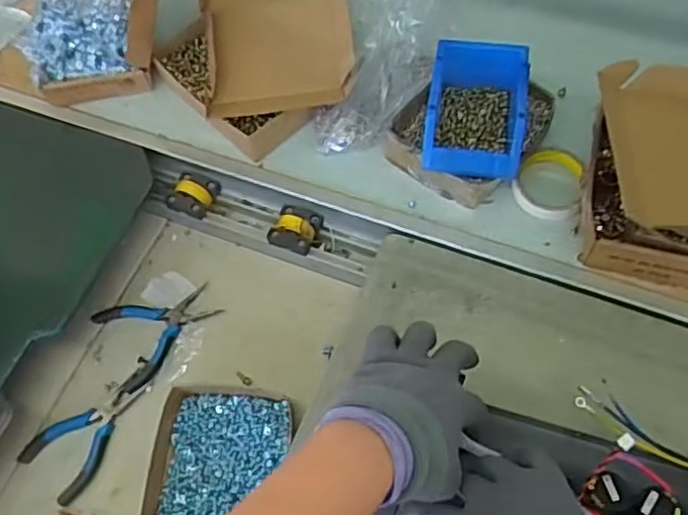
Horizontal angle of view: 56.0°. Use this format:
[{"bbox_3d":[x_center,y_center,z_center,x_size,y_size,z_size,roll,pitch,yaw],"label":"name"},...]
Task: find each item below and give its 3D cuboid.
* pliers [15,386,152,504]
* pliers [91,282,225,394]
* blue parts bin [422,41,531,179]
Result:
[{"bbox_3d":[-0.288,0.197,0.734,0.086,0.010,0.142,36,70,20],"label":"pliers"},{"bbox_3d":[-0.222,0.083,0.791,0.137,0.012,0.111,-31,64,-12],"label":"pliers"},{"bbox_3d":[0.155,-0.172,0.744,0.116,0.066,0.163,7,63,8],"label":"blue parts bin"}]

